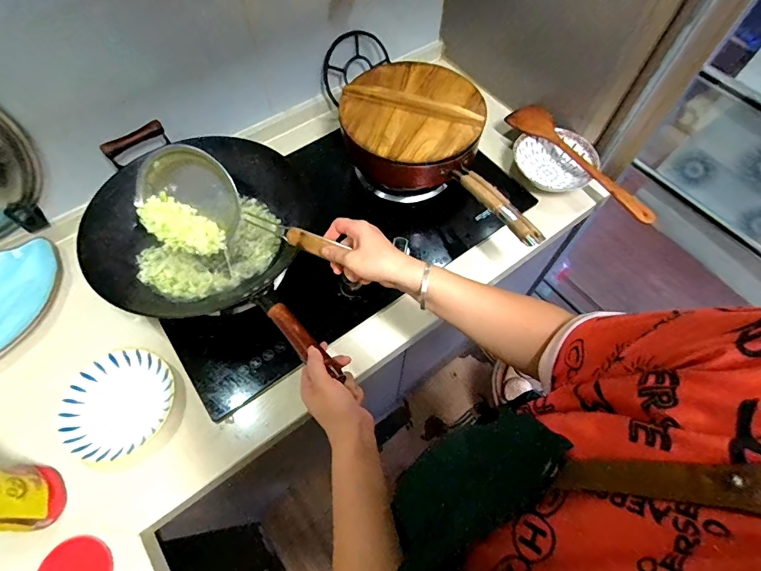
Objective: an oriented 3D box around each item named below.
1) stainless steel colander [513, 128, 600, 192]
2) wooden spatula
[{"bbox_3d":[0.371,-0.269,0.871,0.172,0.061,0.146,38,68,17],"label":"stainless steel colander"},{"bbox_3d":[0.416,-0.263,0.835,0.072,0.029,0.367,-32,67,-16],"label":"wooden spatula"}]

